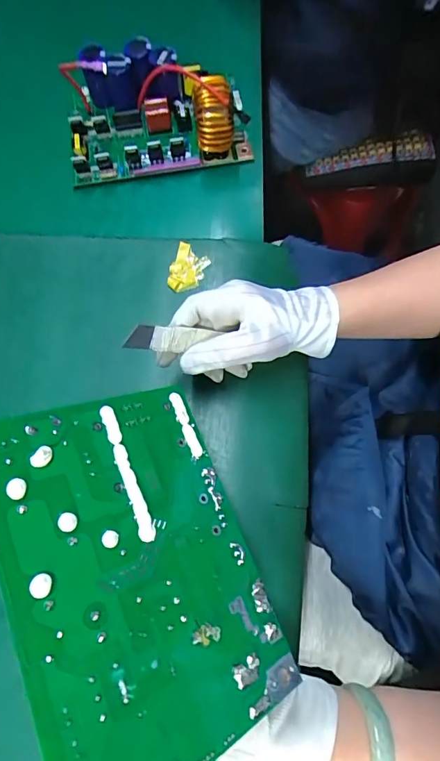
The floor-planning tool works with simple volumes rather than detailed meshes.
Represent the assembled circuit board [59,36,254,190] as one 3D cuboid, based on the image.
[{"bbox_3d":[-0.068,-0.290,0.454,0.188,0.073,0.123,-9,72,-2],"label":"assembled circuit board"}]

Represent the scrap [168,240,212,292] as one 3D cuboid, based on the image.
[{"bbox_3d":[-0.031,-0.111,0.427,0.034,0.005,0.051,18,73,6],"label":"scrap"}]

